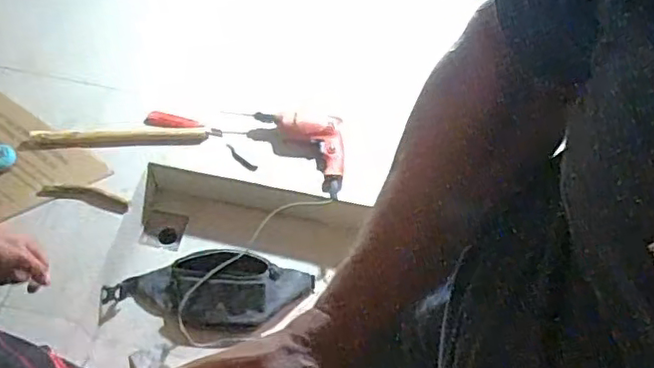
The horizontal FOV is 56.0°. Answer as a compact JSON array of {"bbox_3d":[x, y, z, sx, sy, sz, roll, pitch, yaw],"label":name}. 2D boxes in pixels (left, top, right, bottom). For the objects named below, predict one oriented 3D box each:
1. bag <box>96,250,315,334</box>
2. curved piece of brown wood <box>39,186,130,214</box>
[{"bbox_3d":[-0.270,0.257,1.430,0.471,0.080,0.198,0,84,-10],"label":"bag"},{"bbox_3d":[-0.572,0.032,1.447,0.205,0.027,0.046,10,50,4],"label":"curved piece of brown wood"}]

